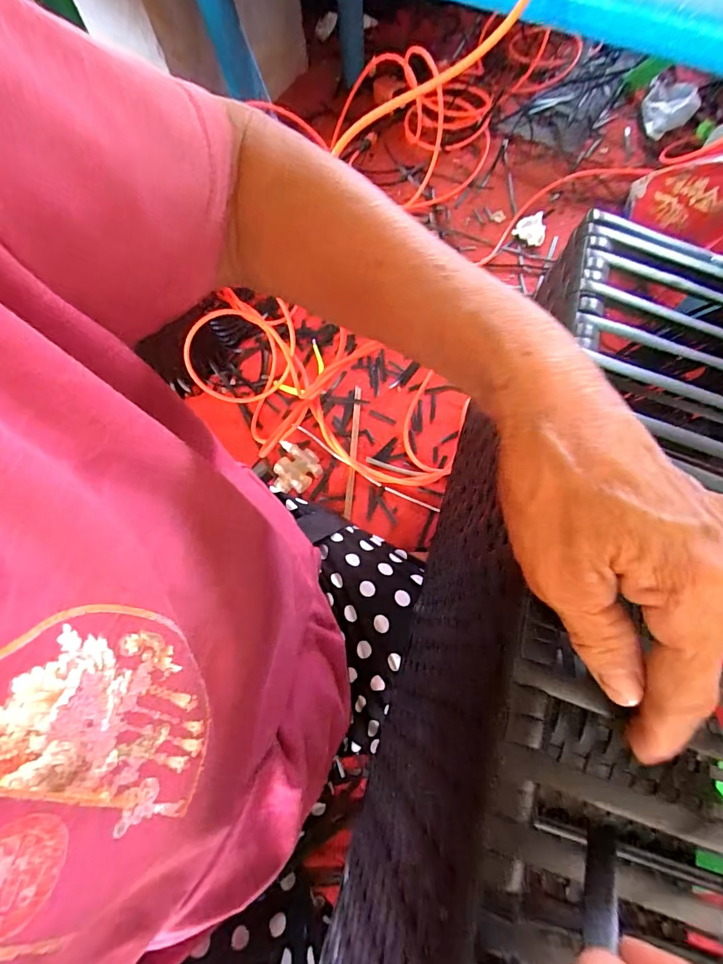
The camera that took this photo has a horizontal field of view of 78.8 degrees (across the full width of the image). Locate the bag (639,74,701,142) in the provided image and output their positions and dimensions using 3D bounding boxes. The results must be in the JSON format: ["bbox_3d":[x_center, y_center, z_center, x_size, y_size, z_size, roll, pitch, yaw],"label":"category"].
[{"bbox_3d":[0.728,-0.914,1.041,0.100,0.068,0.170,1,69,1],"label":"bag"}]

